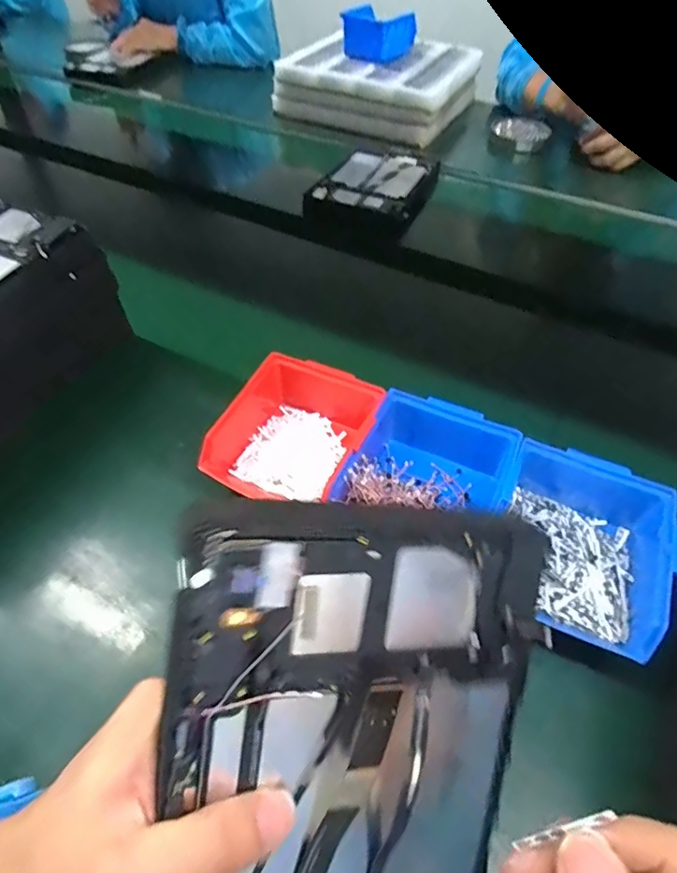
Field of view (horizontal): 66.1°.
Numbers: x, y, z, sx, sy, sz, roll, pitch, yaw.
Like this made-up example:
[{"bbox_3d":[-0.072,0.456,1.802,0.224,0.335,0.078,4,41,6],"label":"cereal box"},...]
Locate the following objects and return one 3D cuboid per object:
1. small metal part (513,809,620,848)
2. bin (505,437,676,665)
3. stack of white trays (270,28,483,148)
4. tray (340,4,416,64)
[{"bbox_3d":[0.072,0.128,0.168,0.004,0.036,0.004,27,33,-41],"label":"small metal part"},{"bbox_3d":[0.183,0.082,0.403,0.122,0.064,0.144,21,51,14],"label":"bin"},{"bbox_3d":[0.087,-0.739,1.070,0.338,0.091,0.296,21,51,14],"label":"stack of white trays"},{"bbox_3d":[0.079,-0.786,1.021,0.109,0.072,0.113,24,52,17],"label":"tray"}]

